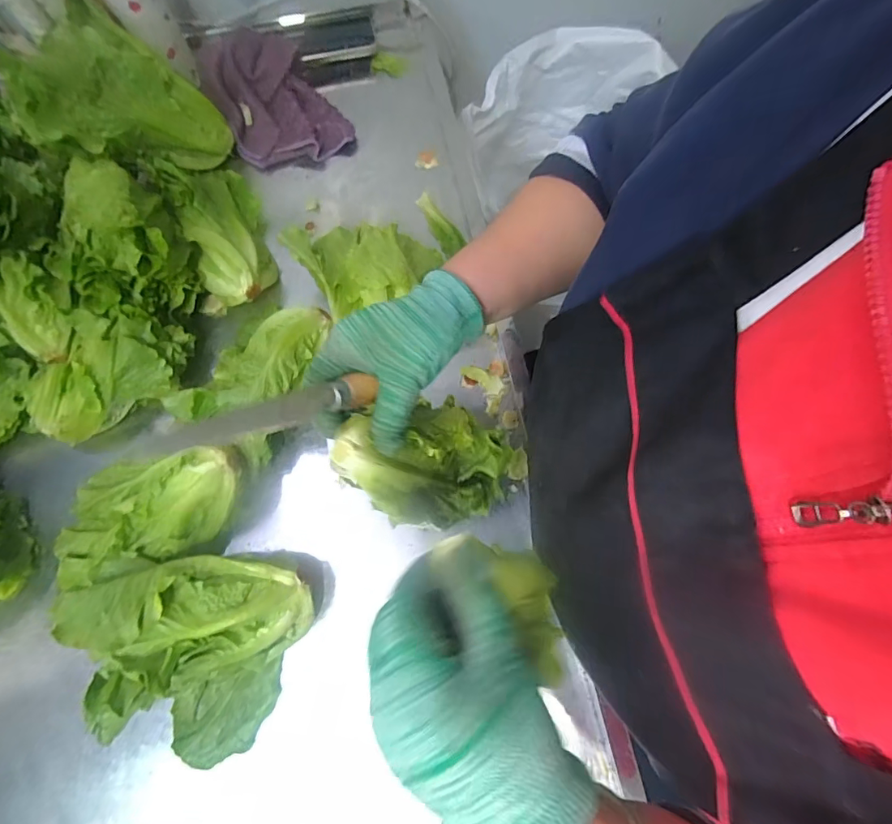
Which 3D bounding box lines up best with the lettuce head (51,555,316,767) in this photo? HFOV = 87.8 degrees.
[{"bbox_3d":[-0.214,0.208,0.388,0.180,0.091,0.171,6,77,2],"label":"lettuce head"}]

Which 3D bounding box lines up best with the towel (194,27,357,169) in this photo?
[{"bbox_3d":[-0.200,-0.366,0.545,0.133,0.069,0.140,-29,78,-6],"label":"towel"}]

